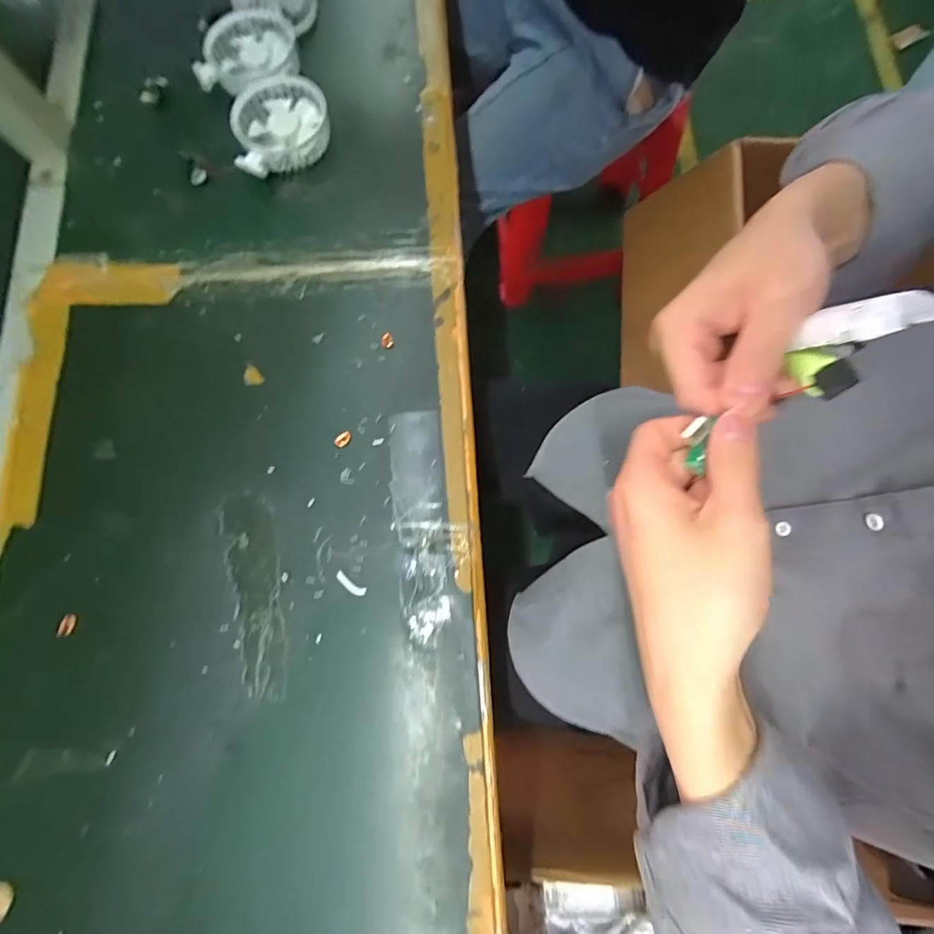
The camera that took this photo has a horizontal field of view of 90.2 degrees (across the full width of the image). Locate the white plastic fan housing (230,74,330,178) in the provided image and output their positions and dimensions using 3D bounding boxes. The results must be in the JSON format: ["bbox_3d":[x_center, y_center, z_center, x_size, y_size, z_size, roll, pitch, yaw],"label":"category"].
[{"bbox_3d":[-0.189,-0.350,0.476,0.094,0.034,0.105,-13,77,-3],"label":"white plastic fan housing"}]

